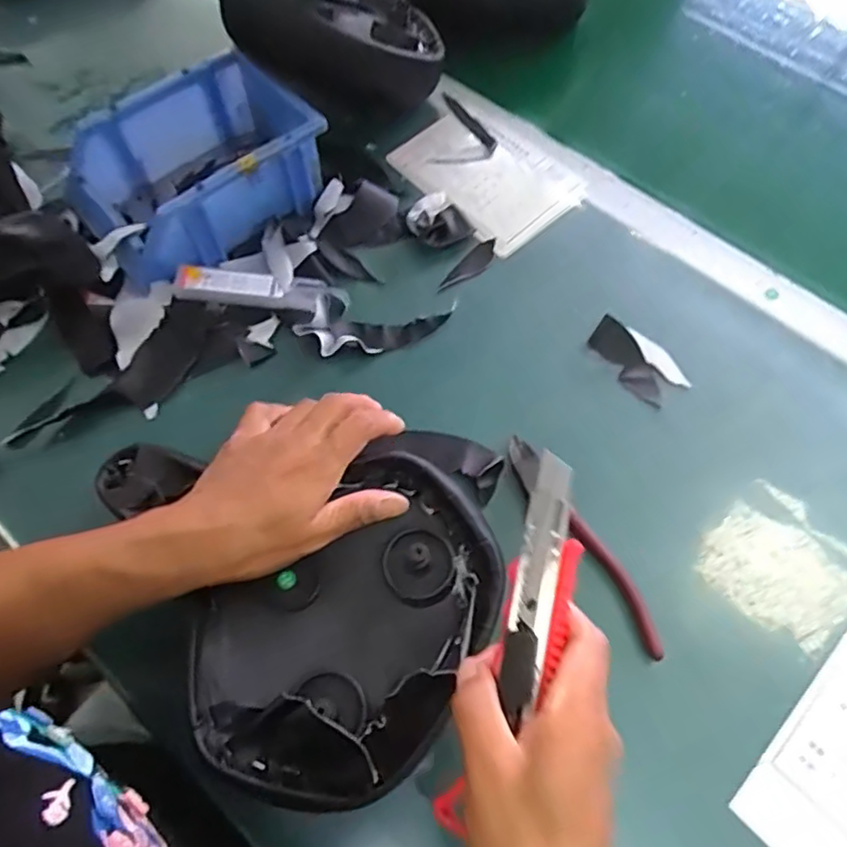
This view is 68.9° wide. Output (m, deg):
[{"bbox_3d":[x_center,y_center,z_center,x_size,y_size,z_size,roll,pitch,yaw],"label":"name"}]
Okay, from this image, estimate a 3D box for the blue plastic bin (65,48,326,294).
[{"bbox_3d":[-0.176,-0.198,0.488,0.182,0.077,0.124,-39,71,-17],"label":"blue plastic bin"}]

